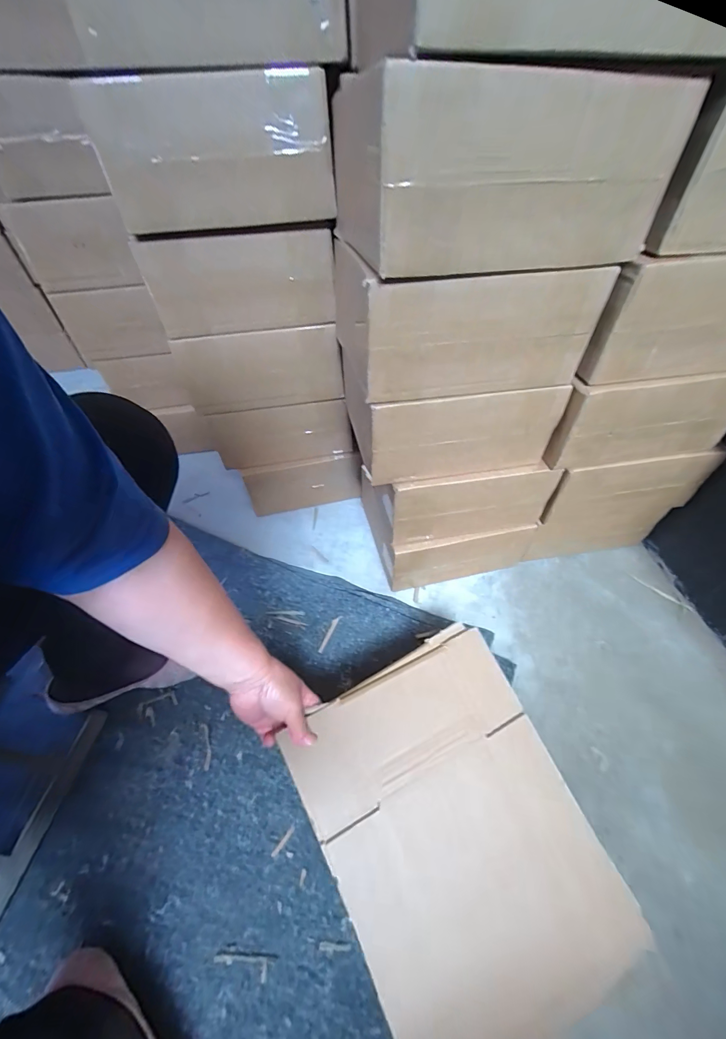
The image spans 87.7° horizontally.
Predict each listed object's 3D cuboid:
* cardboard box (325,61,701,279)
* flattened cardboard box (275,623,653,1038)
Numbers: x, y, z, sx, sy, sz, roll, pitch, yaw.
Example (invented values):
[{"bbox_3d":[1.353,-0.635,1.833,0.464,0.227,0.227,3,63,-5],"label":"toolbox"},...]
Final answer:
[{"bbox_3d":[0.111,-0.353,0.374,0.247,0.121,0.253,-10,52,-6],"label":"cardboard box"},{"bbox_3d":[0.114,0.370,0.447,0.295,0.027,0.388,-23,69,-16],"label":"flattened cardboard box"}]

